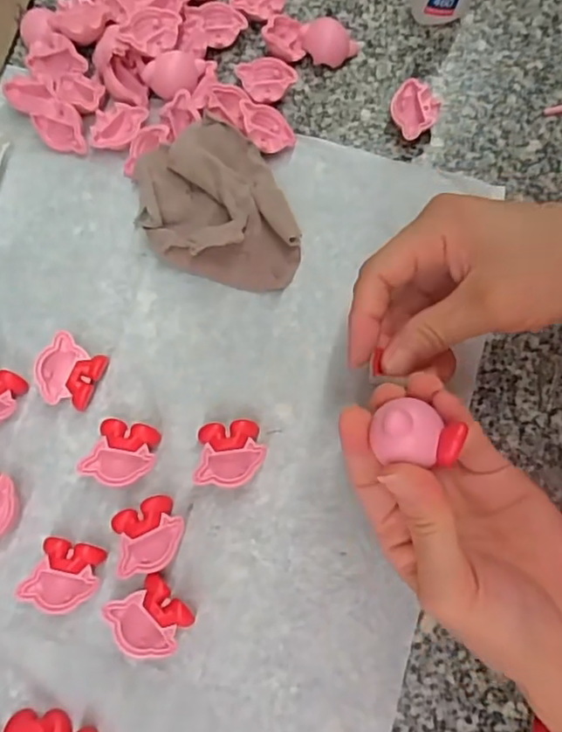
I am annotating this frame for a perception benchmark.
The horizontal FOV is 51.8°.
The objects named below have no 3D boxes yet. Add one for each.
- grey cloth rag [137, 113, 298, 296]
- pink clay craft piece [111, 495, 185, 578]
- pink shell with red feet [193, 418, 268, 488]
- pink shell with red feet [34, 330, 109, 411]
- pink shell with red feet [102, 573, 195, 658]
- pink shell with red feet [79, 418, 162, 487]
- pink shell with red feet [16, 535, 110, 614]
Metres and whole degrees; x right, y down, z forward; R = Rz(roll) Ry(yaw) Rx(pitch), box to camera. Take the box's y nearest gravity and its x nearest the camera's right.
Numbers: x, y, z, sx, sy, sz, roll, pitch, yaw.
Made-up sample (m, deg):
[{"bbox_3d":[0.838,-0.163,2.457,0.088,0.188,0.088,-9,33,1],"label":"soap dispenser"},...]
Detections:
[{"bbox_3d":[-0.037,-0.088,0.331,0.078,0.027,0.097,-21,76,-5],"label":"grey cloth rag"},{"bbox_3d":[-0.067,0.086,0.293,0.035,0.017,0.033,-25,77,-6],"label":"pink clay craft piece"},{"bbox_3d":[-0.026,0.046,0.302,0.034,0.015,0.033,0,76,0],"label":"pink shell with red feet"},{"bbox_3d":[-0.114,0.005,0.315,0.032,0.015,0.035,27,77,7],"label":"pink shell with red feet"},{"bbox_3d":[-0.063,0.123,0.282,0.032,0.016,0.035,-43,79,-9],"label":"pink shell with red feet"},{"bbox_3d":[-0.082,0.046,0.304,0.033,0.016,0.033,16,76,5],"label":"pink shell with red feet"},{"bbox_3d":[-0.107,0.104,0.289,0.032,0.016,0.033,18,77,5],"label":"pink shell with red feet"}]

